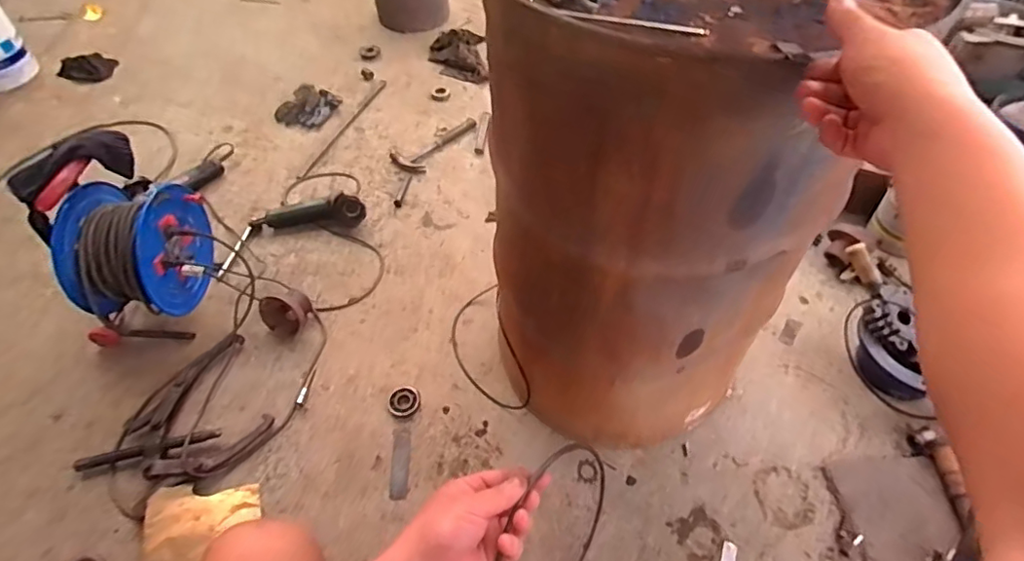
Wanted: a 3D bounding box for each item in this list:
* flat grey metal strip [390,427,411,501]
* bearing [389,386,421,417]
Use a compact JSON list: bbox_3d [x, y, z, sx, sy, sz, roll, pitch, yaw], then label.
[{"bbox_3d":[-0.241,0.394,1.188,0.039,0.004,0.153,-4,53,-1],"label":"flat grey metal strip"},{"bbox_3d":[-0.246,0.277,1.257,0.070,0.018,0.070,-1,53,1],"label":"bearing"}]

